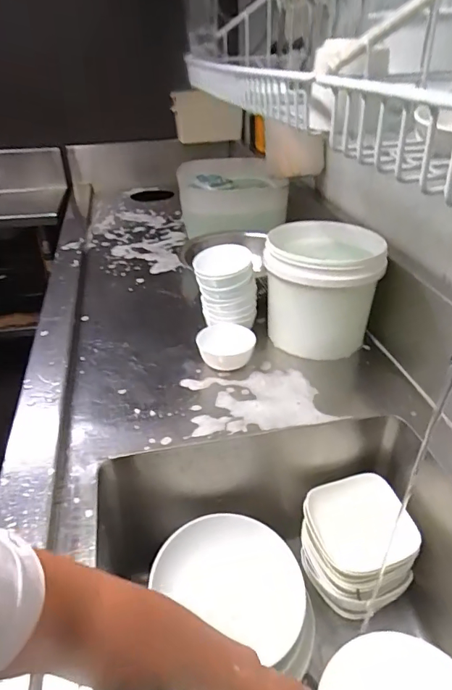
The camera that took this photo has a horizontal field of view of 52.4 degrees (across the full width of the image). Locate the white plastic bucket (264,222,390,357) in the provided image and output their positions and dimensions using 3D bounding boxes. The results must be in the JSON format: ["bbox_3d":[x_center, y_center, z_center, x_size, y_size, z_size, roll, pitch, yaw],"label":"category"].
[{"bbox_3d":[0.185,-0.105,0.905,0.208,0.203,0.198,5,34,10],"label":"white plastic bucket"}]

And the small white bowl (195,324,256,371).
[{"bbox_3d":[0.001,0.007,0.865,0.108,0.058,0.090,1,34,4],"label":"small white bowl"}]

